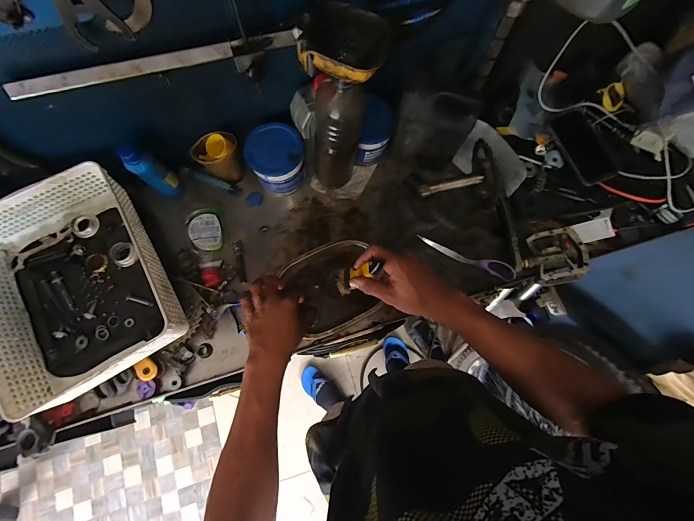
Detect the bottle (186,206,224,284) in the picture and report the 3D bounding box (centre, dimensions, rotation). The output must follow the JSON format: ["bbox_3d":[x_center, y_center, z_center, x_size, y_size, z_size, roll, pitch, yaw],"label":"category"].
[{"bbox_3d":[-0.269,-0.026,0.581,0.056,0.041,0.145,-3,76,-2],"label":"bottle"}]

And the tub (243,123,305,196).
[{"bbox_3d":[-0.132,-0.189,0.593,0.099,0.102,0.090,0,76,-1],"label":"tub"}]

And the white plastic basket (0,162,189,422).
[{"bbox_3d":[-0.443,0.038,0.504,0.247,0.085,0.331,-29,78,-8],"label":"white plastic basket"}]

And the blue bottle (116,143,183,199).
[{"bbox_3d":[-0.348,-0.159,0.555,0.033,0.147,0.045,44,79,9],"label":"blue bottle"}]

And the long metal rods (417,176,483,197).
[{"bbox_3d":[0.199,-0.144,0.588,0.116,0.014,0.021,-10,76,12],"label":"long metal rods"}]

